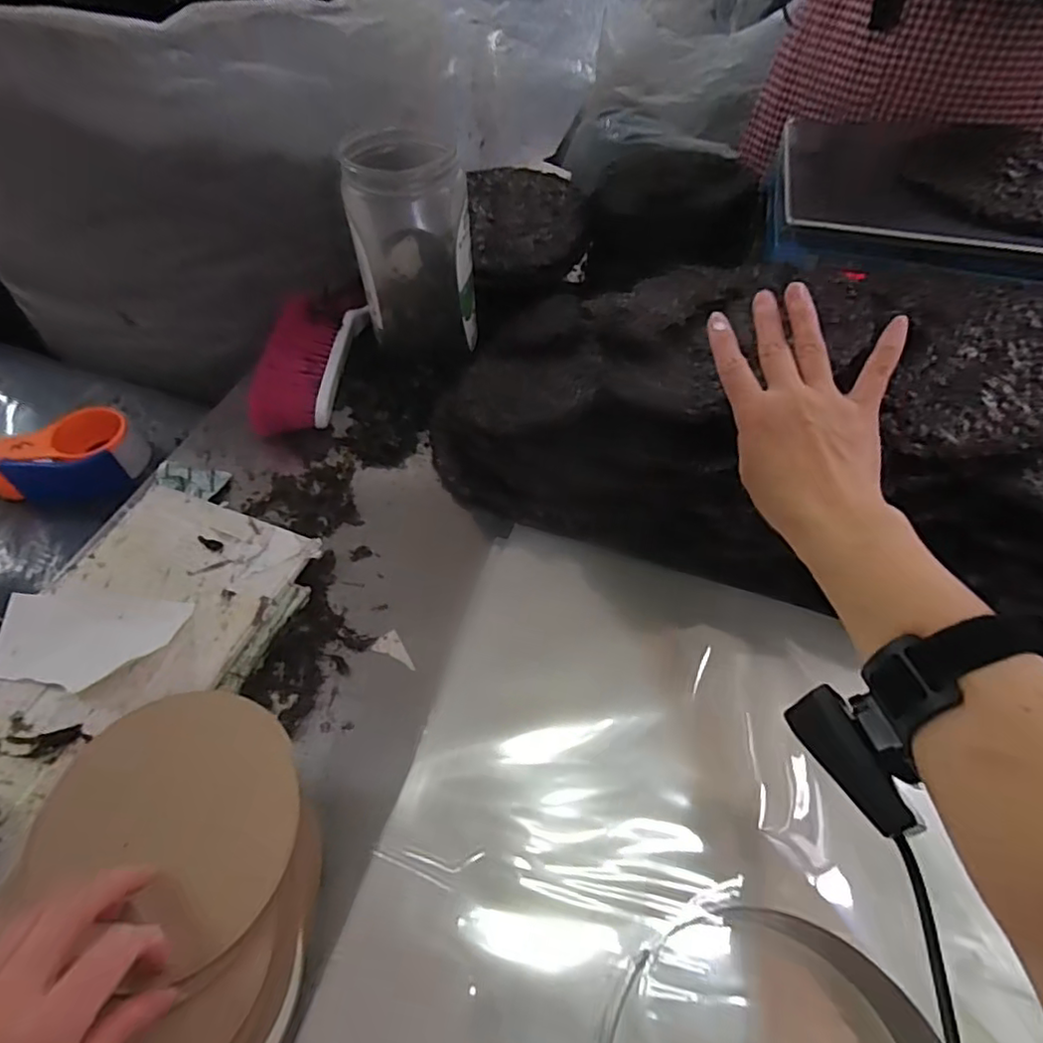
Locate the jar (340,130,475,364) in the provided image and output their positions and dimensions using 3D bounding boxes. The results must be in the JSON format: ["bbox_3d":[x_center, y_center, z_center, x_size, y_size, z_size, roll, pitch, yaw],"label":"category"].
[{"bbox_3d":[-0.109,-0.269,0.614,0.107,0.184,0.112,-10,54,-7],"label":"jar"}]

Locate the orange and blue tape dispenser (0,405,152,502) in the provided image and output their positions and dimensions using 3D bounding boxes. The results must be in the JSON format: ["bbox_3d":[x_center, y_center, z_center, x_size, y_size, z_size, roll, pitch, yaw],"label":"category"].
[{"bbox_3d":[-0.501,-0.070,0.658,0.158,0.063,0.075,-6,54,-4],"label":"orange and blue tape dispenser"}]

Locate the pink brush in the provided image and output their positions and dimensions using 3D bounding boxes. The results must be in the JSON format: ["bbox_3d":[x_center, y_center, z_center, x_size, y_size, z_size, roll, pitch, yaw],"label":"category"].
[{"bbox_3d":[-0.227,-0.166,0.645,0.087,0.050,0.205,2,53,1],"label":"pink brush"}]

